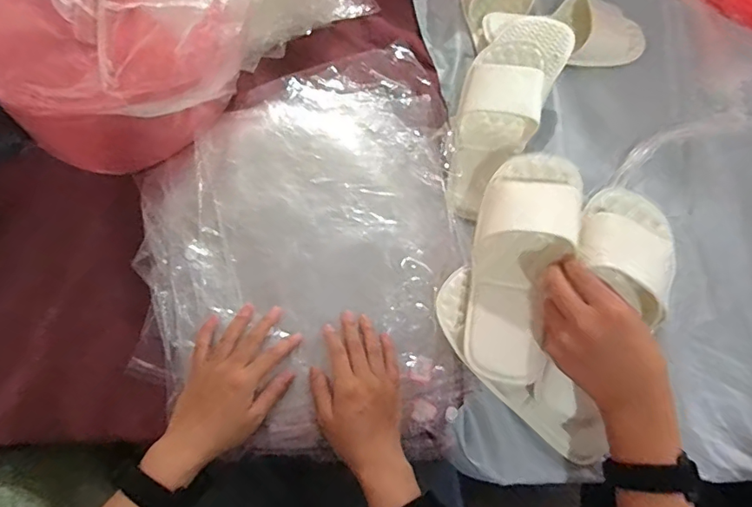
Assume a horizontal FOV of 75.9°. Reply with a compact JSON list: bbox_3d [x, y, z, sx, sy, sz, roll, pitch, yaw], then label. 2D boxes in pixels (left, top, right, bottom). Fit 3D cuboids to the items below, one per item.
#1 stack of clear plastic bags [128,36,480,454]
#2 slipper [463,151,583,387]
[{"bbox_3d":[-0.083,-0.026,0.560,0.355,0.032,0.475,-3,71,-2],"label":"stack of clear plastic bags"},{"bbox_3d":[0.152,0.004,0.509,0.093,0.054,0.253,15,65,3],"label":"slipper"}]

